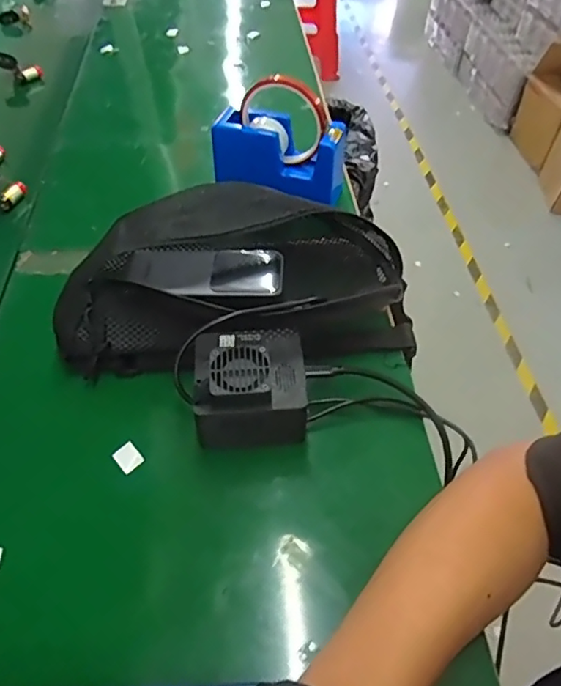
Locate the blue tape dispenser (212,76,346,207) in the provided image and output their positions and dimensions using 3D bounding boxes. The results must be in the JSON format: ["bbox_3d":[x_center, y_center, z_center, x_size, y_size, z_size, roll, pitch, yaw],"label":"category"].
[{"bbox_3d":[0.001,-0.206,0.556,0.133,0.099,0.054,12,49,8],"label":"blue tape dispenser"}]

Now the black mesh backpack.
[{"bbox_3d":[-0.035,-0.048,0.474,0.284,0.114,0.175,-3,48,-5],"label":"black mesh backpack"}]

